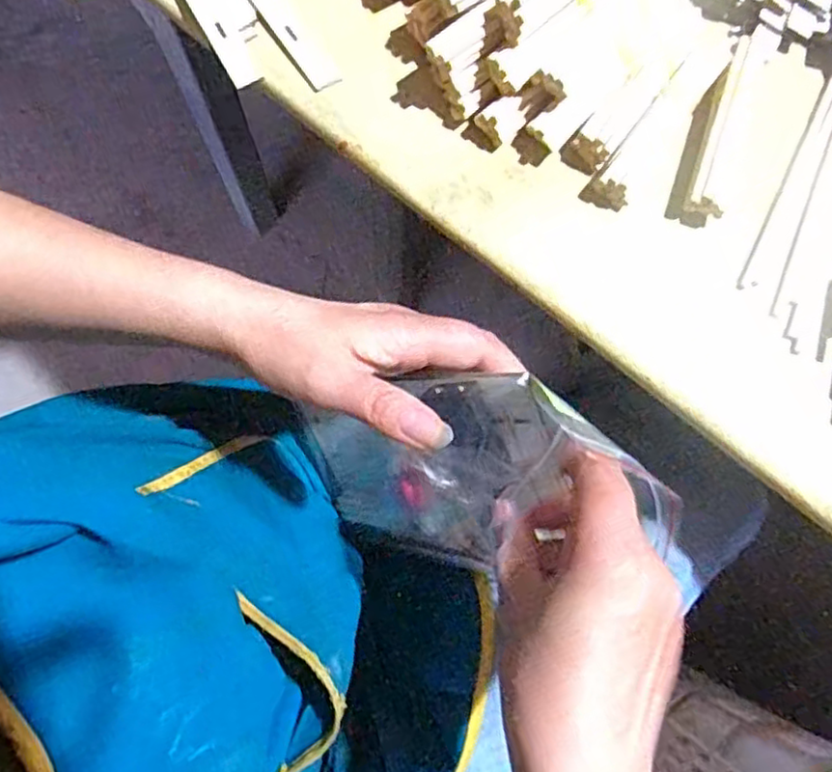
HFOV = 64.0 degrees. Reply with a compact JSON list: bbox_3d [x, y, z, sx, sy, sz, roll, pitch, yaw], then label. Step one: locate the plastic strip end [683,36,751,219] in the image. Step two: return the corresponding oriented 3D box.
[{"bbox_3d":[0.160,-0.137,0.346,0.018,0.011,0.102,18,80,2],"label":"plastic strip end"}]

